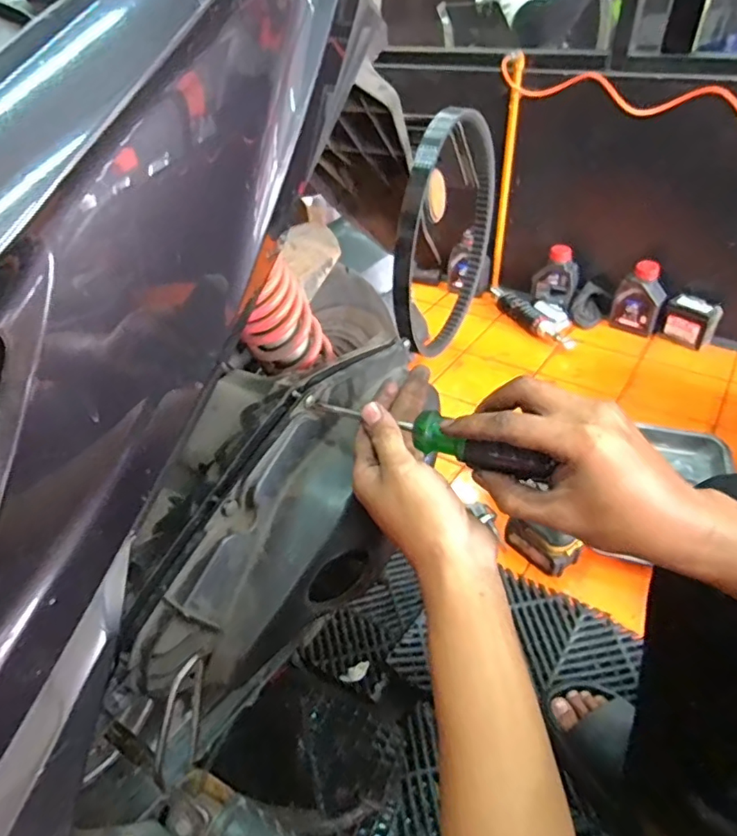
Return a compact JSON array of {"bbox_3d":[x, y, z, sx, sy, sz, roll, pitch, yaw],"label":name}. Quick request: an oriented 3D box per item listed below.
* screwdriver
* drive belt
[{"bbox_3d":[0.040,0.010,0.377,0.176,0.029,0.027,17,42,35],"label":"screwdriver"},{"bbox_3d":[0.100,-0.210,0.668,0.047,0.285,0.262,15,42,21],"label":"drive belt"}]

